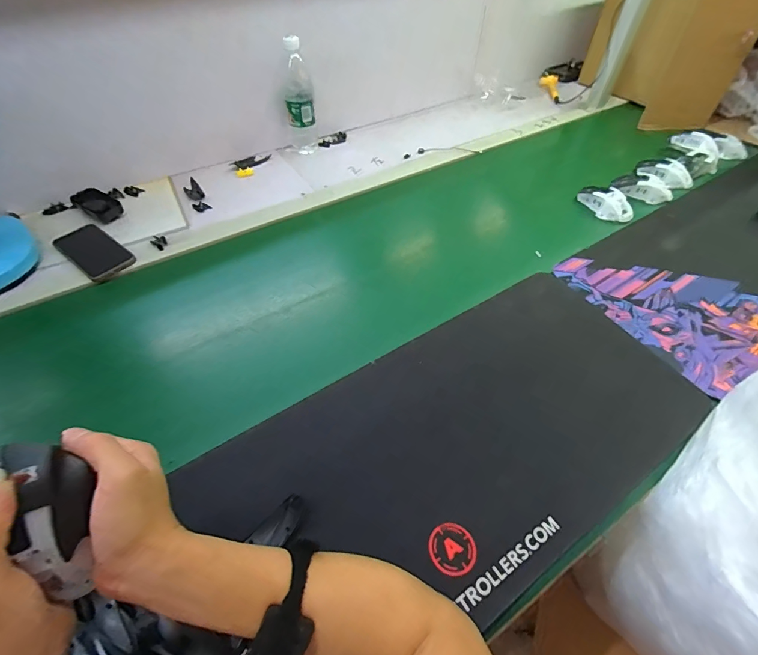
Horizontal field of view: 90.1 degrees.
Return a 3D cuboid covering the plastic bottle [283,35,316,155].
[{"bbox_3d":[-0.184,-0.526,0.874,0.067,0.221,0.079,-10,51,-9],"label":"plastic bottle"}]

